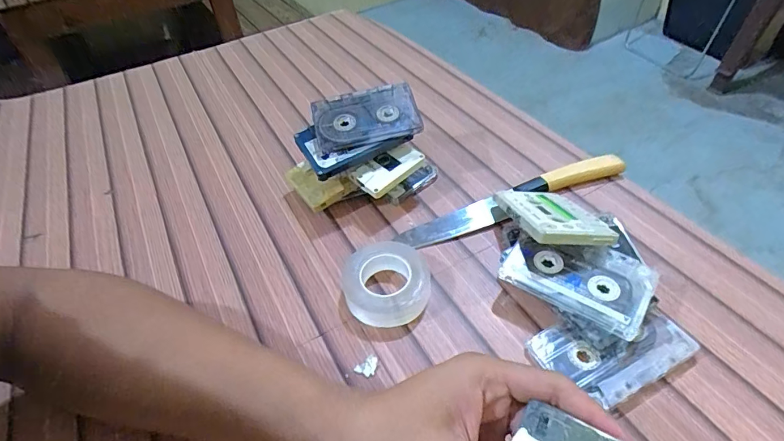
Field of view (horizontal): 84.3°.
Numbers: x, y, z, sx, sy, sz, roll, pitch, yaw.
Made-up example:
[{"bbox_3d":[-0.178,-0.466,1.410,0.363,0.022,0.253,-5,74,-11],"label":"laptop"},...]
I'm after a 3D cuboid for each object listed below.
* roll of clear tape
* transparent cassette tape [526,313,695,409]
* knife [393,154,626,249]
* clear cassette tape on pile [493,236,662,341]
[{"bbox_3d":[-0.004,0.049,0.354,0.070,0.020,0.071,-3,46,3],"label":"roll of clear tape"},{"bbox_3d":[0.153,0.088,0.303,0.102,0.011,0.062,-23,49,-16],"label":"transparent cassette tape"},{"bbox_3d":[0.116,-0.021,0.409,0.228,0.019,0.027,-18,47,-12],"label":"knife"},{"bbox_3d":[0.139,0.040,0.324,0.098,0.009,0.063,26,57,26],"label":"clear cassette tape on pile"}]

